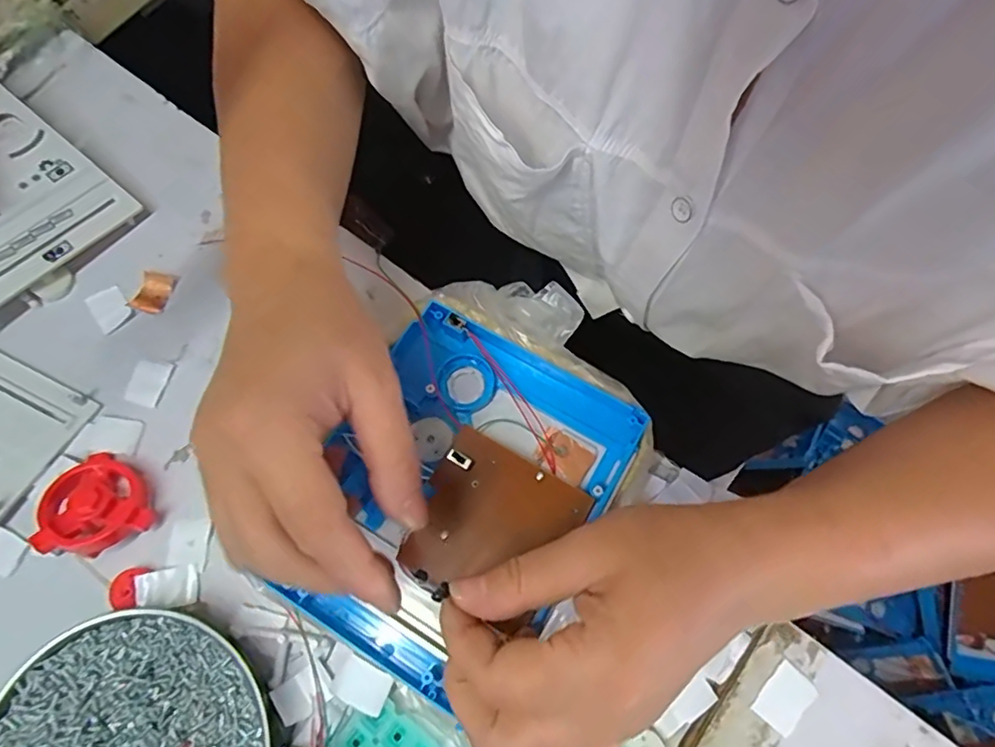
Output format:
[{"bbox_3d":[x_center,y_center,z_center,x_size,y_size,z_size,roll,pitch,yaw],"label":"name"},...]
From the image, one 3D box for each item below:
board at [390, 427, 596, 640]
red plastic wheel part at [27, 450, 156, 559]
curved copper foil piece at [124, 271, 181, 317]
[{"bbox_3d":[-0.004,0.072,0.274,0.071,0.008,0.072,30,75,10],"label":"board"},{"bbox_3d":[-0.221,0.072,0.310,0.049,0.020,0.052,0,72,1],"label":"red plastic wheel part"},{"bbox_3d":[-0.213,-0.050,0.356,0.020,0.004,0.027,16,73,6],"label":"curved copper foil piece"}]

